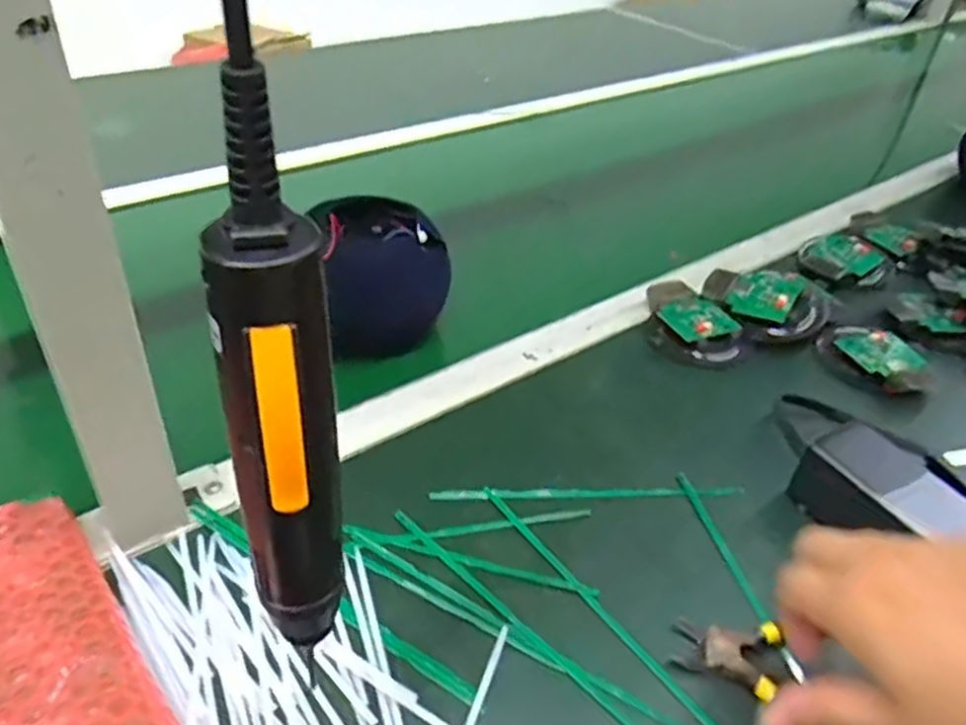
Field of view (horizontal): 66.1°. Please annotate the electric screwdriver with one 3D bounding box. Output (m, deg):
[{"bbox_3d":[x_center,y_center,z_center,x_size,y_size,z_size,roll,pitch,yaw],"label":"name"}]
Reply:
[{"bbox_3d":[-0.057,0.023,0.219,0.032,0.197,0.037,-5,39,-13],"label":"electric screwdriver"}]

